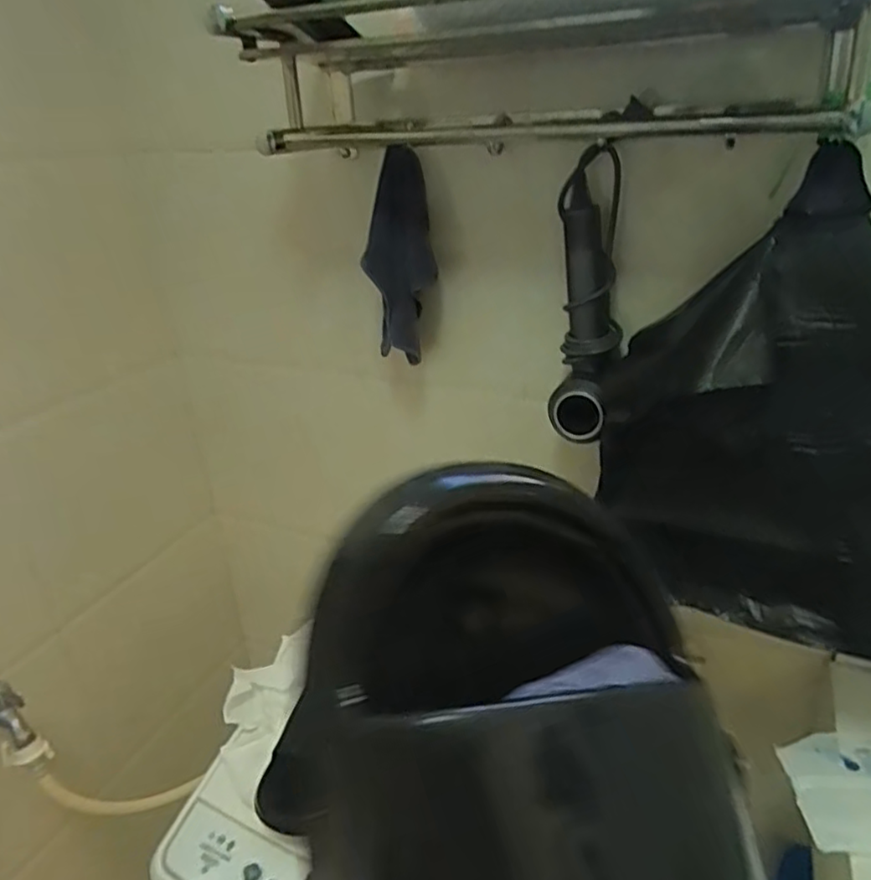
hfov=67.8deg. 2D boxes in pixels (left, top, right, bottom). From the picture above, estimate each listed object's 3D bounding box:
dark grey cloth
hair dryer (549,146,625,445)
[{"bbox_3d":[-0.041,-0.208,0.753,0.079,0.218,0.045,-2,25,1],"label":"dark grey cloth"},{"bbox_3d":[0.162,-0.147,0.685,0.069,0.270,0.113,4,26,15],"label":"hair dryer"}]

